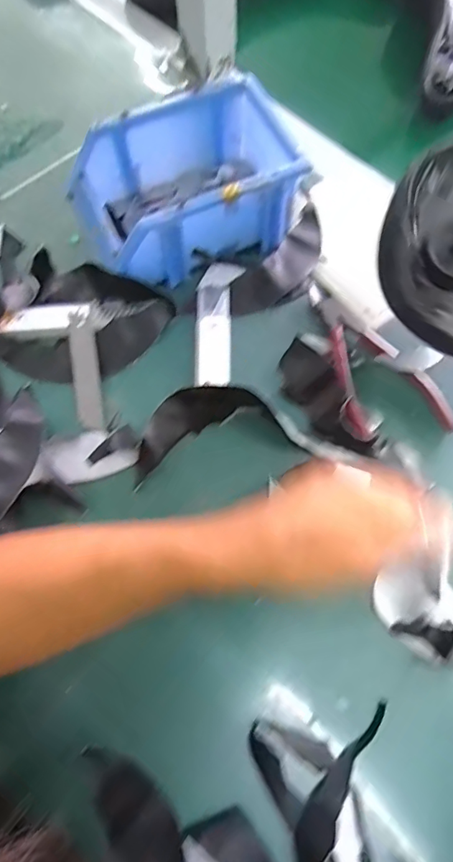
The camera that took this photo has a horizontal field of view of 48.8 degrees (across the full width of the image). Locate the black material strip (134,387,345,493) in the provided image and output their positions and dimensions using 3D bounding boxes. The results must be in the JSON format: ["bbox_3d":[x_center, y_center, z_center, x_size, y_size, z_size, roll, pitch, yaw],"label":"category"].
[{"bbox_3d":[-0.014,0.001,0.366,0.115,0.021,0.064,-22,69,-5],"label":"black material strip"}]

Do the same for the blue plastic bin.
[{"bbox_3d":[-0.036,-0.202,0.414,0.177,0.069,0.125,-19,68,-6],"label":"blue plastic bin"}]

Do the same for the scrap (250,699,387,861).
[{"bbox_3d":[0.056,0.222,0.278,0.077,0.023,0.109,-1,68,1],"label":"scrap"}]

